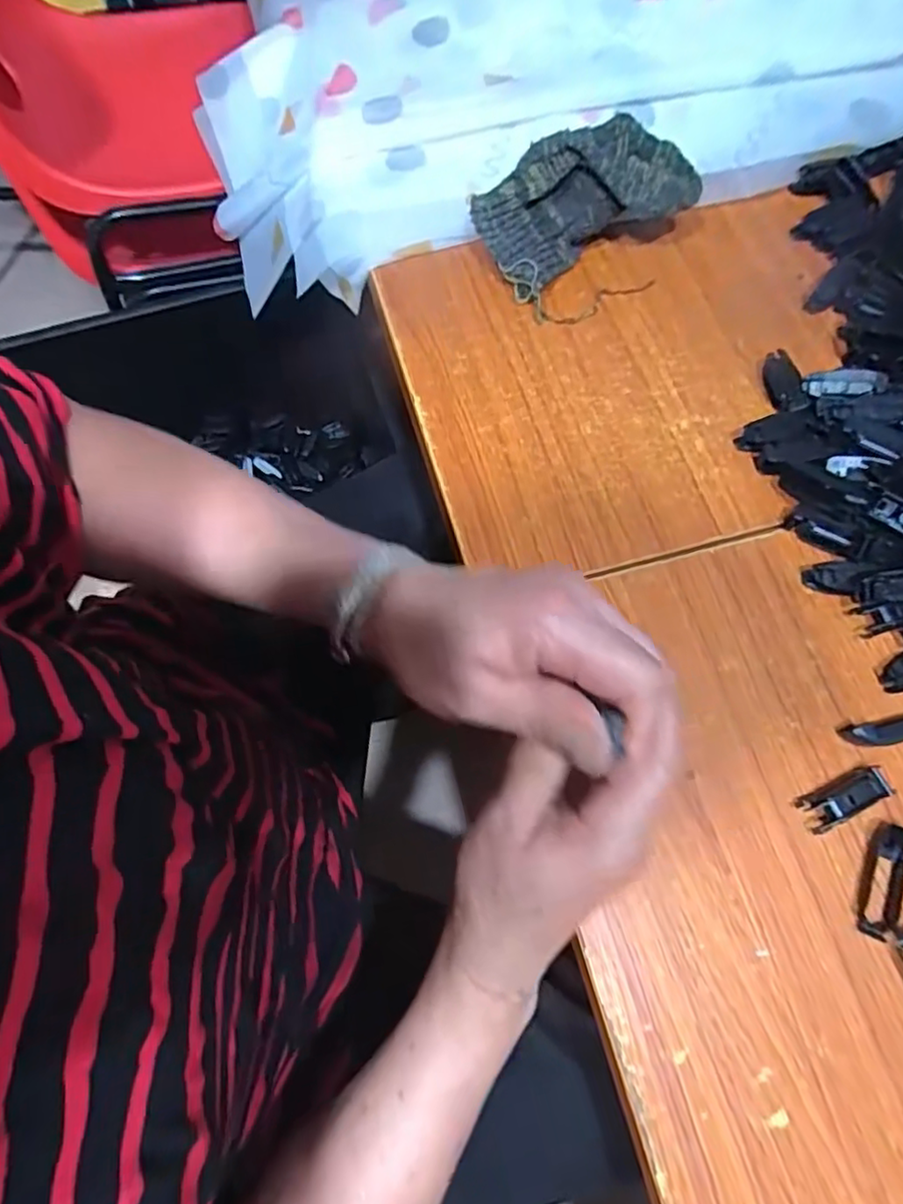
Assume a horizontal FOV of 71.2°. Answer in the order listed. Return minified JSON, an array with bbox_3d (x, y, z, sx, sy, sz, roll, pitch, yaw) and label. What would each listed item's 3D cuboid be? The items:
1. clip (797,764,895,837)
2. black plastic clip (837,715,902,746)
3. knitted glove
[{"bbox_3d":[0.209,0.104,0.334,0.046,0.015,0.018,-25,73,-9],"label":"clip"},{"bbox_3d":[0.245,0.070,0.347,0.053,0.012,0.014,-11,71,-5],"label":"black plastic clip"},{"bbox_3d":[0.094,-0.272,0.435,0.148,0.074,0.062,-21,72,-8],"label":"knitted glove"}]

